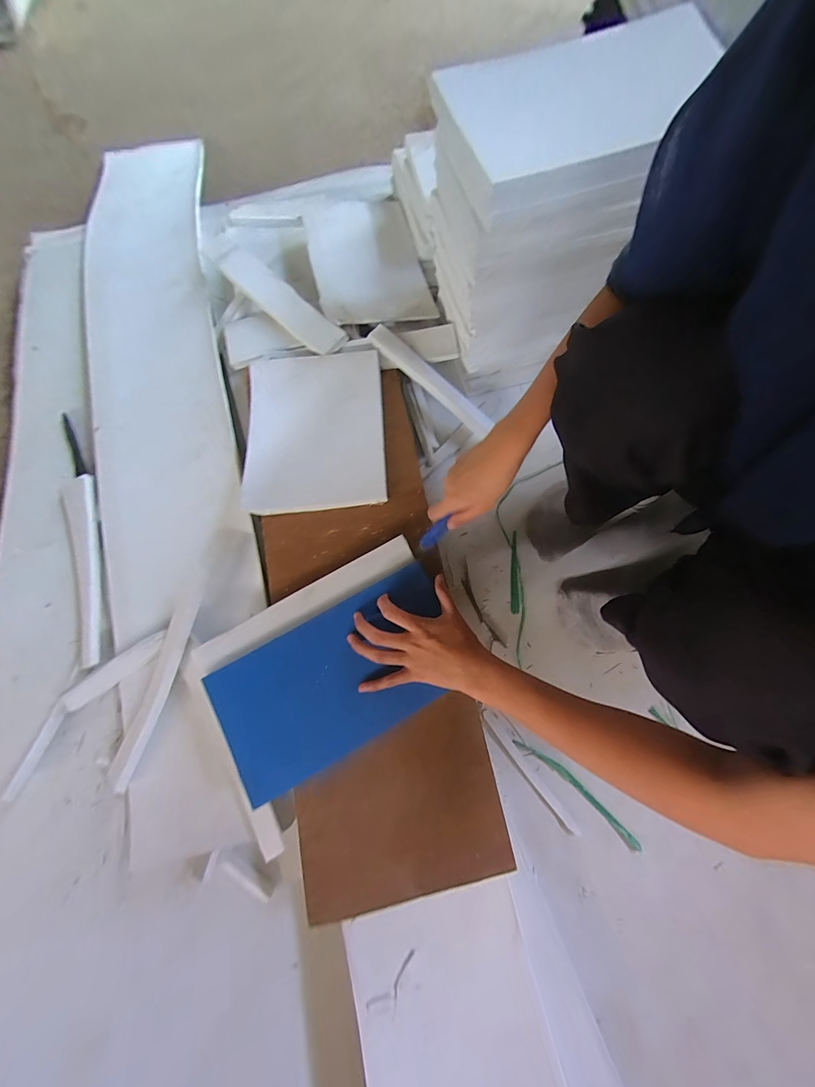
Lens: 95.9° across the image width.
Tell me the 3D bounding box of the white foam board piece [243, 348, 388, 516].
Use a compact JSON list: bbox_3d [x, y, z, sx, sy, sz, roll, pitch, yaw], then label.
[{"bbox_3d":[-0.127,-0.158,0.512,0.182,0.017,0.224,-3,86,-13],"label":"white foam board piece"}]

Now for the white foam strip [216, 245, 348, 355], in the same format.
[{"bbox_3d":[-0.189,-0.363,0.548,0.241,0.017,0.051,42,79,10],"label":"white foam strip"}]

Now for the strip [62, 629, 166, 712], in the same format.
[{"bbox_3d":[-0.381,0.165,0.479,0.154,0.021,0.029,-33,77,-8],"label":"strip"}]

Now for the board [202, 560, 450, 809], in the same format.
[{"bbox_3d":[-0.073,0.148,0.423,0.272,0.013,0.149,-27,75,-13],"label":"board"}]

